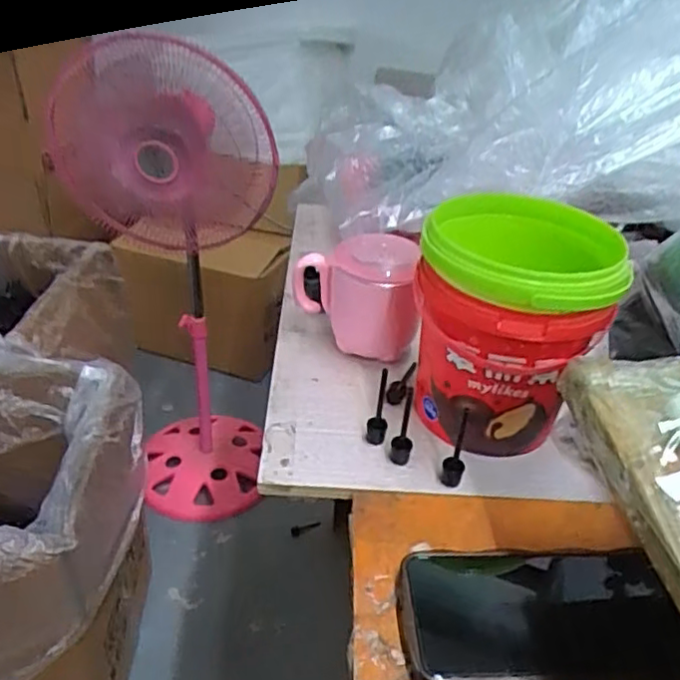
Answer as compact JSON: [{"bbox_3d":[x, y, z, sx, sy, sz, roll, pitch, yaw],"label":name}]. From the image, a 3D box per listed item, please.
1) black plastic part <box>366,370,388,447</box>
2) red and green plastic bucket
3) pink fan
[{"bbox_3d":[0.028,0.046,0.463,0.013,0.060,0.017,7,33,3],"label":"black plastic part"},{"bbox_3d":[0.116,-0.006,0.470,0.127,0.156,0.126,10,34,7],"label":"red and green plastic bucket"},{"bbox_3d":[-0.270,-0.072,1.187,0.302,0.856,0.255,4,33,-2],"label":"pink fan"}]

